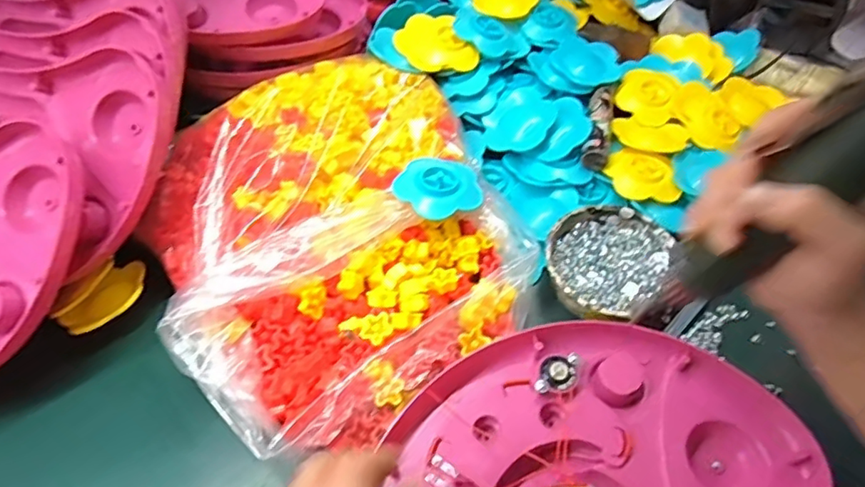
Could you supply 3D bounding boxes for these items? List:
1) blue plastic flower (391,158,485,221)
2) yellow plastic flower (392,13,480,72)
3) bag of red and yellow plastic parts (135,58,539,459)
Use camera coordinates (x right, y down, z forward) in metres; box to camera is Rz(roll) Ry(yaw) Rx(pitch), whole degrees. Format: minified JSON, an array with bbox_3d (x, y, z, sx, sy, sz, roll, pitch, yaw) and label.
[{"bbox_3d":[0.007,-0.053,0.507,0.074,0.010,0.071,3,52,-4],"label":"blue plastic flower"},{"bbox_3d":[0.000,-0.221,0.617,0.076,0.022,0.081,-23,56,-15],"label":"yellow plastic flower"},{"bbox_3d":[-0.087,-0.023,0.505,0.310,0.074,0.353,-23,56,-15],"label":"bag of red and yellow plastic parts"}]

